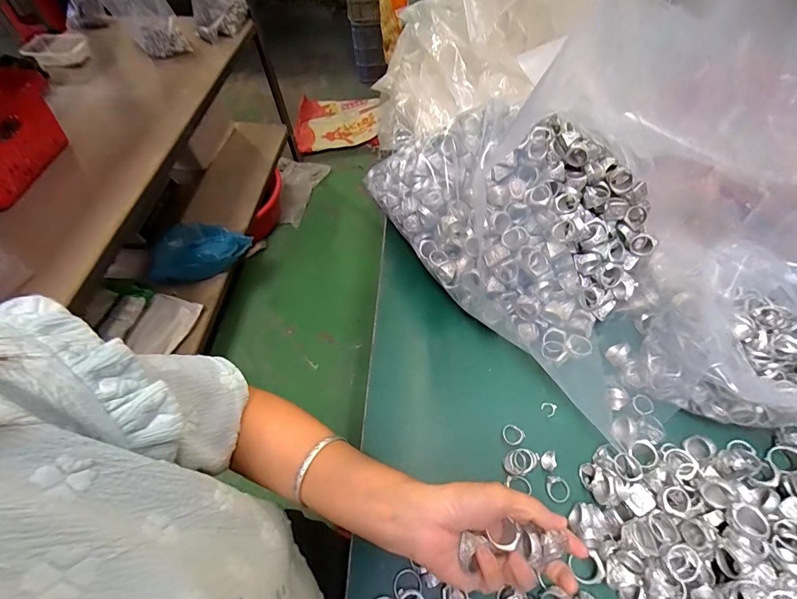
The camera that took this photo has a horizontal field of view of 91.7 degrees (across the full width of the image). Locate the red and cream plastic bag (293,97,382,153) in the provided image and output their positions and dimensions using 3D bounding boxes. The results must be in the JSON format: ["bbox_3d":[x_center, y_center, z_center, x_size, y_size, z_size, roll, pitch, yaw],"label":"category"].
[{"bbox_3d":[-0.297,-0.824,1.796,0.394,0.103,0.282,-4,57,1],"label":"red and cream plastic bag"}]

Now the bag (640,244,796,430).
[{"bbox_3d":[0.339,0.044,0.374,0.142,0.113,0.128,31,64,21],"label":"bag"}]

